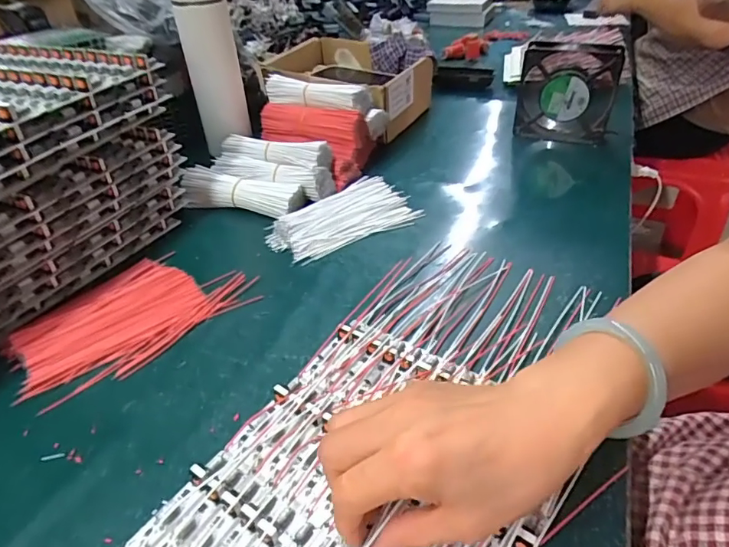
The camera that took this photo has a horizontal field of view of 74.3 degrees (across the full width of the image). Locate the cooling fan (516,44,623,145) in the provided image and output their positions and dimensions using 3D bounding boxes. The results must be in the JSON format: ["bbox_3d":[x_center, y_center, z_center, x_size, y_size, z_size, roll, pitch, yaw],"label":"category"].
[{"bbox_3d":[0.268,-0.231,0.642,0.122,0.135,0.047,7,40,13],"label":"cooling fan"}]

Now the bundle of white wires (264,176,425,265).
[{"bbox_3d":[-0.023,-0.063,0.531,0.166,0.016,0.087,-26,44,-26],"label":"bundle of white wires"}]

